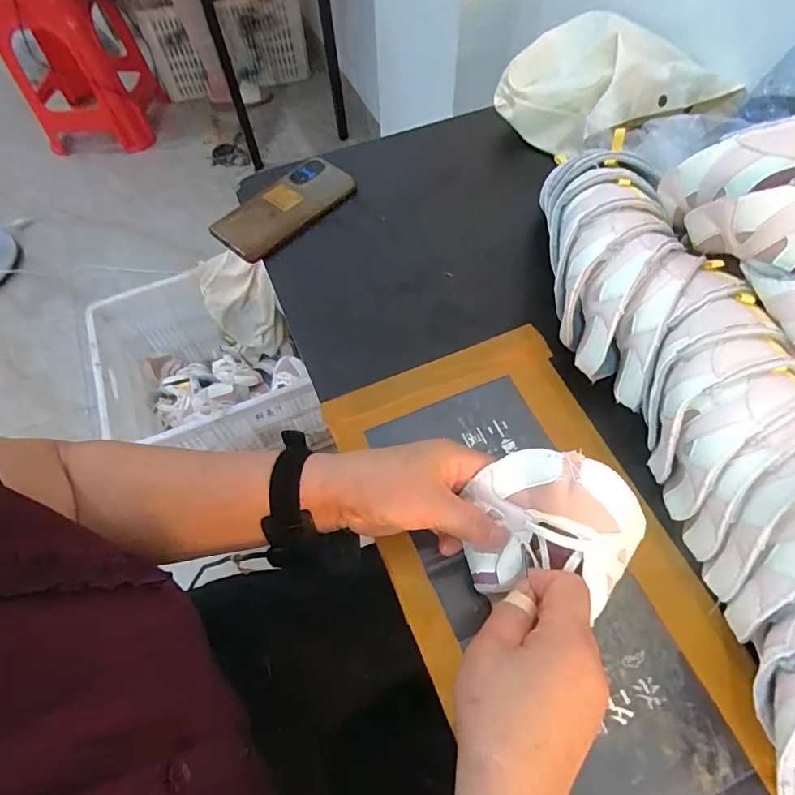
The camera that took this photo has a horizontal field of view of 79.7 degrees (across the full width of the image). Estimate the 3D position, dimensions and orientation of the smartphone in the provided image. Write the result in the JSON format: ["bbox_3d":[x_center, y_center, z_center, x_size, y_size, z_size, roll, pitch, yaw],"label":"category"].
[{"bbox_3d":[-0.126,-0.218,0.545,0.081,0.015,0.162,35,67,19],"label":"smartphone"}]

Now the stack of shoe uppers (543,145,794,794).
[{"bbox_3d":[0.221,0.009,0.359,0.112,0.107,0.537,-9,61,-4],"label":"stack of shoe uppers"}]

